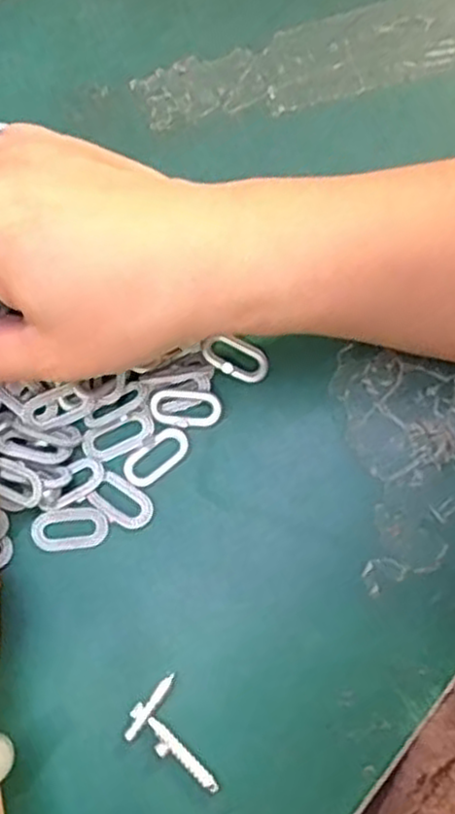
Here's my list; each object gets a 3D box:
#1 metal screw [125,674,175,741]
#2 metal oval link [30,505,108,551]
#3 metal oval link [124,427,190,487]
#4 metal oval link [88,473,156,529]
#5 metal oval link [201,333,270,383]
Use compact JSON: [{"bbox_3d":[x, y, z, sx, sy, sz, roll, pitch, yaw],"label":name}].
[{"bbox_3d":[-0.027,0.101,0.257,0.006,0.004,0.024,39,79,10],"label":"metal screw"},{"bbox_3d":[-0.057,0.044,0.273,0.027,0.004,0.015,-10,75,-2],"label":"metal oval link"},{"bbox_3d":[-0.026,0.018,0.281,0.026,0.004,0.013,-37,78,-9],"label":"metal oval link"},{"bbox_3d":[-0.038,0.034,0.275,0.023,0.004,0.014,33,78,9],"label":"metal oval link"},{"bbox_3d":[0.004,-0.019,0.289,0.026,0.004,0.014,20,86,-10],"label":"metal oval link"}]

